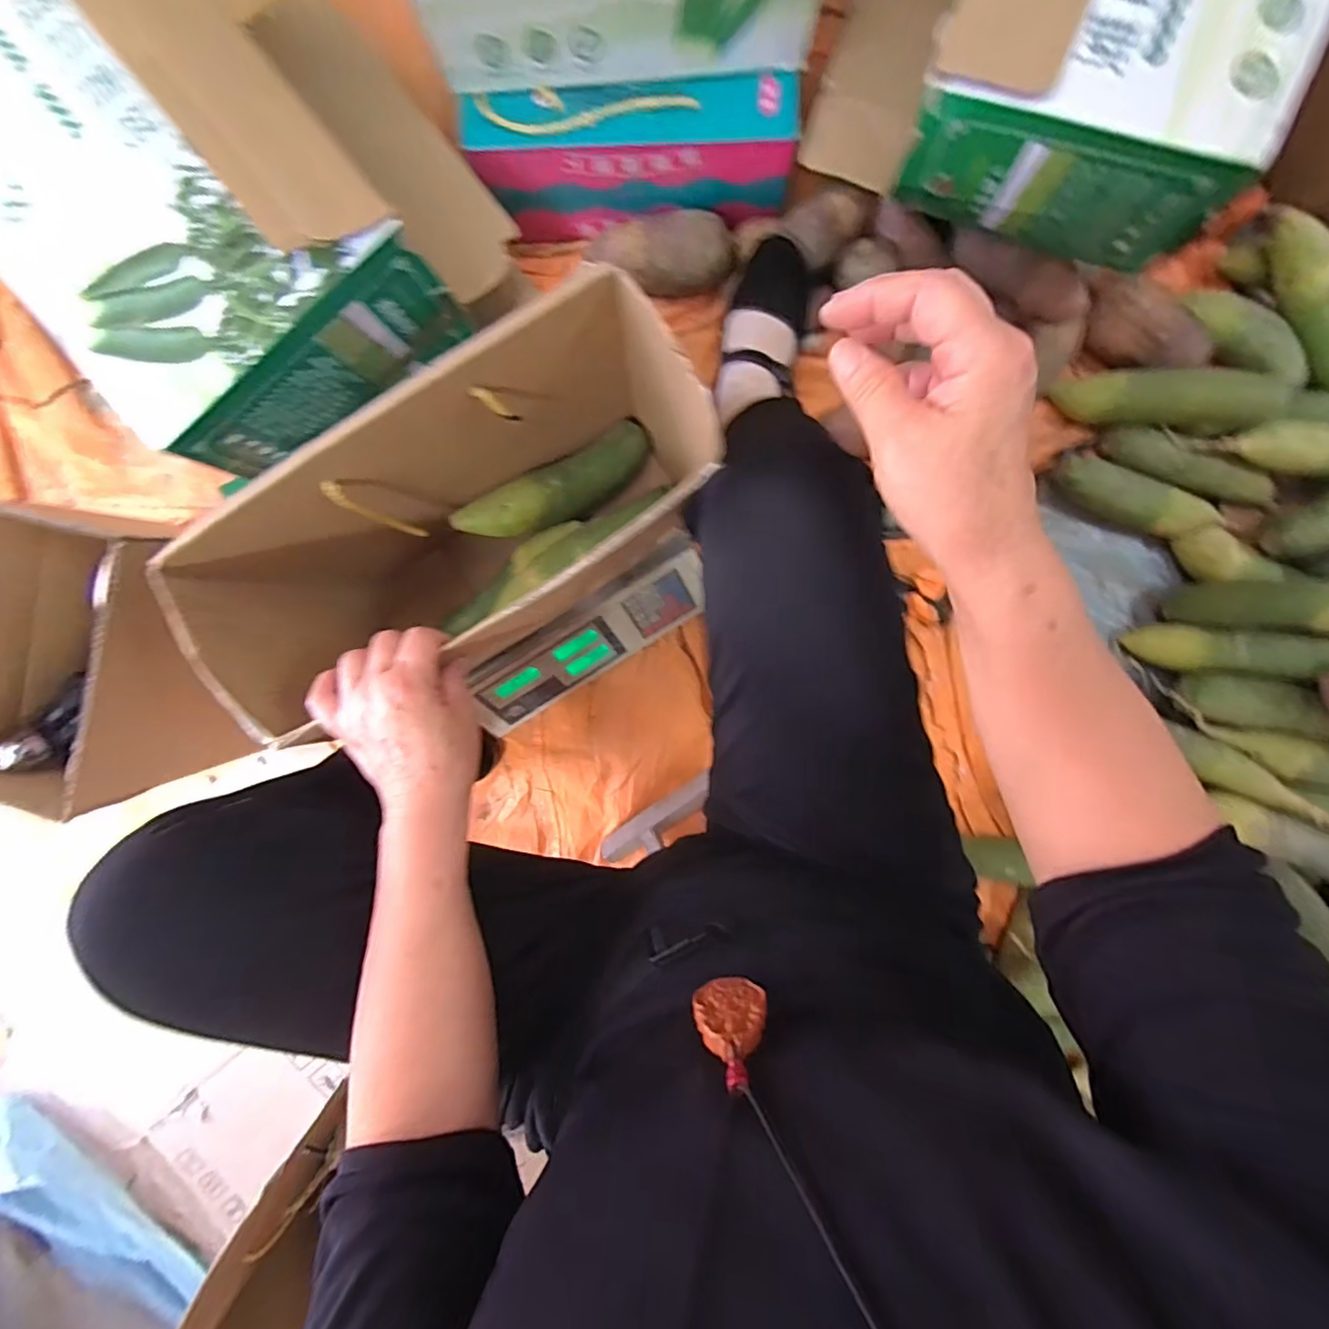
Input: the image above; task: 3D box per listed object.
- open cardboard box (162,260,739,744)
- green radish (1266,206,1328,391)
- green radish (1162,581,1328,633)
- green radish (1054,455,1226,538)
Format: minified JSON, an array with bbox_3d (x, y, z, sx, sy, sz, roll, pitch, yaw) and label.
[{"bbox_3d":[-0.142,-0.105,0.492,0.356,0.279,0.160,-33,93,4],"label":"open cardboard box"},{"bbox_3d":[0.732,-0.402,0.634,0.222,0.052,0.058,40,95,-19],"label":"green radish"},{"bbox_3d":[0.677,-0.060,0.597,0.217,0.049,0.056,16,96,35],"label":"green radish"},{"bbox_3d":[0.561,-0.195,0.664,0.197,0.042,0.059,26,95,0],"label":"green radish"}]

